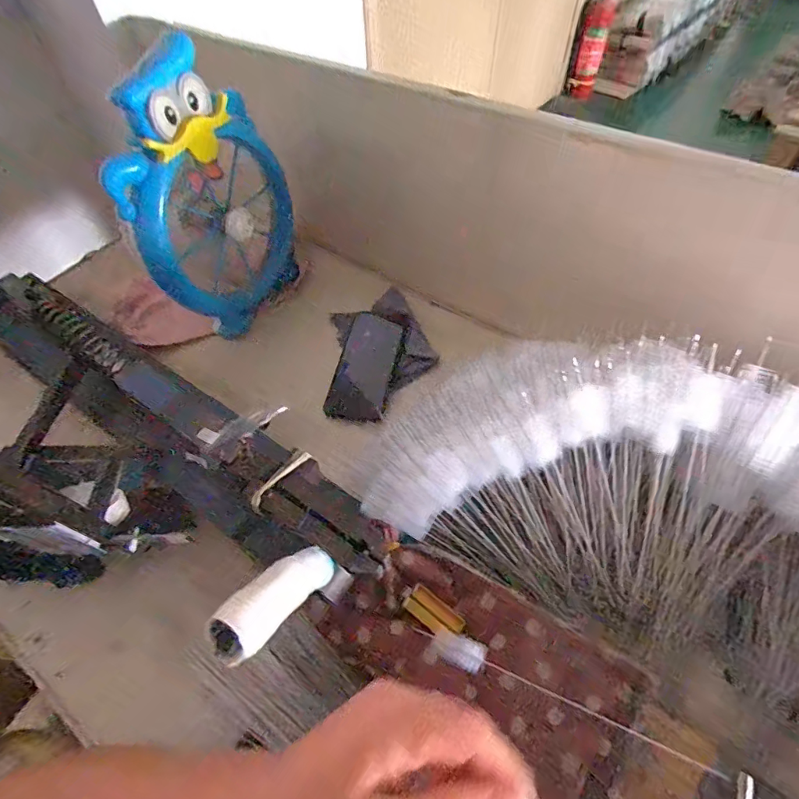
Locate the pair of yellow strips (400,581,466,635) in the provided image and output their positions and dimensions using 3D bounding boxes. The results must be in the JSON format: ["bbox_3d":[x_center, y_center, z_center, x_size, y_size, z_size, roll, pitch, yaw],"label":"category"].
[{"bbox_3d":[0.029,0.176,0.377,0.049,0.006,0.024,32,63,22],"label":"pair of yellow strips"}]

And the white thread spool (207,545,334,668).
[{"bbox_3d":[-0.063,0.103,0.244,0.023,0.101,0.019,22,101,17],"label":"white thread spool"}]

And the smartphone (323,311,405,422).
[{"bbox_3d":[-0.045,-0.042,0.591,0.080,0.012,0.150,5,66,18],"label":"smartphone"}]

